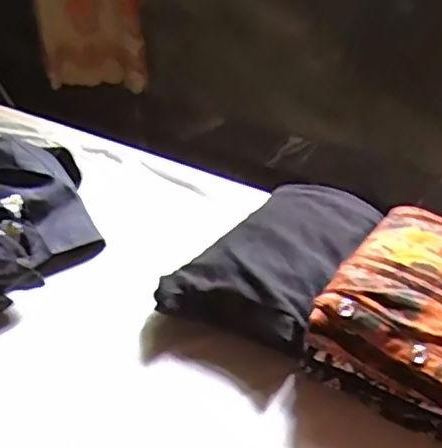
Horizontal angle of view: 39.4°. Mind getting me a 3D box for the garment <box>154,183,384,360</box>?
[{"bbox_3d":[0.063,0.042,0.710,0.168,0.070,0.279,17,36,25],"label":"garment"}]

